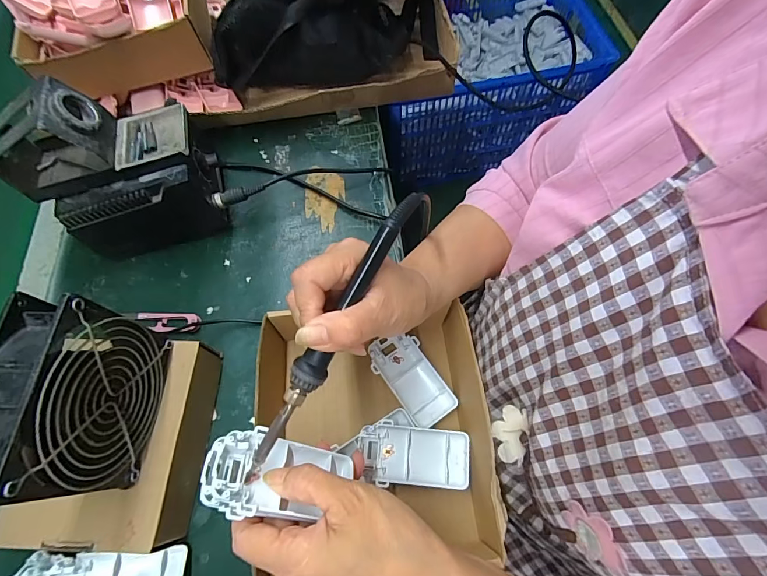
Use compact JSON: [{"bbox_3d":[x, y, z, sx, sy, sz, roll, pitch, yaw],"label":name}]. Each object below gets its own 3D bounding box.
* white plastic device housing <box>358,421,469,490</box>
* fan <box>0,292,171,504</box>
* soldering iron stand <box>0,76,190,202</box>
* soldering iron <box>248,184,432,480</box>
[{"bbox_3d":[0.026,0.144,0.333,0.093,0.014,0.048,0,65,5],"label":"white plastic device housing"},{"bbox_3d":[-0.213,0.078,0.273,0.042,0.115,0.118,1,65,3],"label":"fan"},{"bbox_3d":[-0.282,-0.152,0.371,0.164,0.076,0.078,-15,66,-5],"label":"soldering iron stand"},{"bbox_3d":[-0.032,0.029,0.249,0.019,0.020,0.214,29,87,14],"label":"soldering iron"}]

